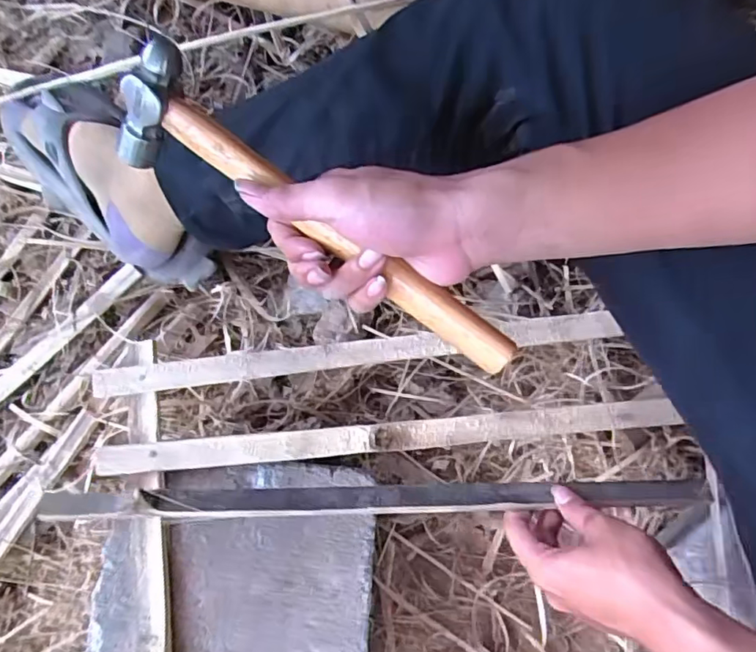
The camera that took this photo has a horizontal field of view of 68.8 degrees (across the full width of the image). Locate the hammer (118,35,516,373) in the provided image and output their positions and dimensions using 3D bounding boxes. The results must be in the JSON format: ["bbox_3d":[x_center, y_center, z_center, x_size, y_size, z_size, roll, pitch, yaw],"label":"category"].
[{"bbox_3d":[-0.035,-0.056,0.322,0.265,0.059,0.047,36,70,-2],"label":"hammer"}]

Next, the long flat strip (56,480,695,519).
[{"bbox_3d":[0.004,0.131,0.422,0.496,0.012,0.019,0,67,-3],"label":"long flat strip"}]

